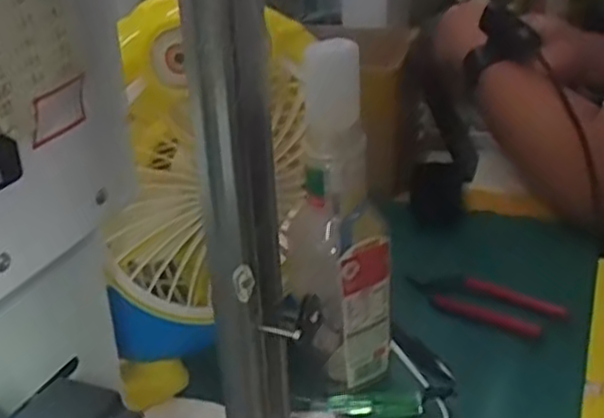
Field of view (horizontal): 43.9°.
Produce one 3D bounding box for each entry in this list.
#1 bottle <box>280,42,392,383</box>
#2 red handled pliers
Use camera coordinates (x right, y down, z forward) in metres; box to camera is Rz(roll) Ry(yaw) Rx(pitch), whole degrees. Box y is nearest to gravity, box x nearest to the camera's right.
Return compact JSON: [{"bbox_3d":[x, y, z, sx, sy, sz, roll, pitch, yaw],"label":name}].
[{"bbox_3d":[0.026,0.011,0.516,0.071,0.238,0.065,-2,26,1],"label":"bottle"},{"bbox_3d":[0.154,0.078,0.631,0.048,0.016,0.136,-21,23,-36],"label":"red handled pliers"}]

